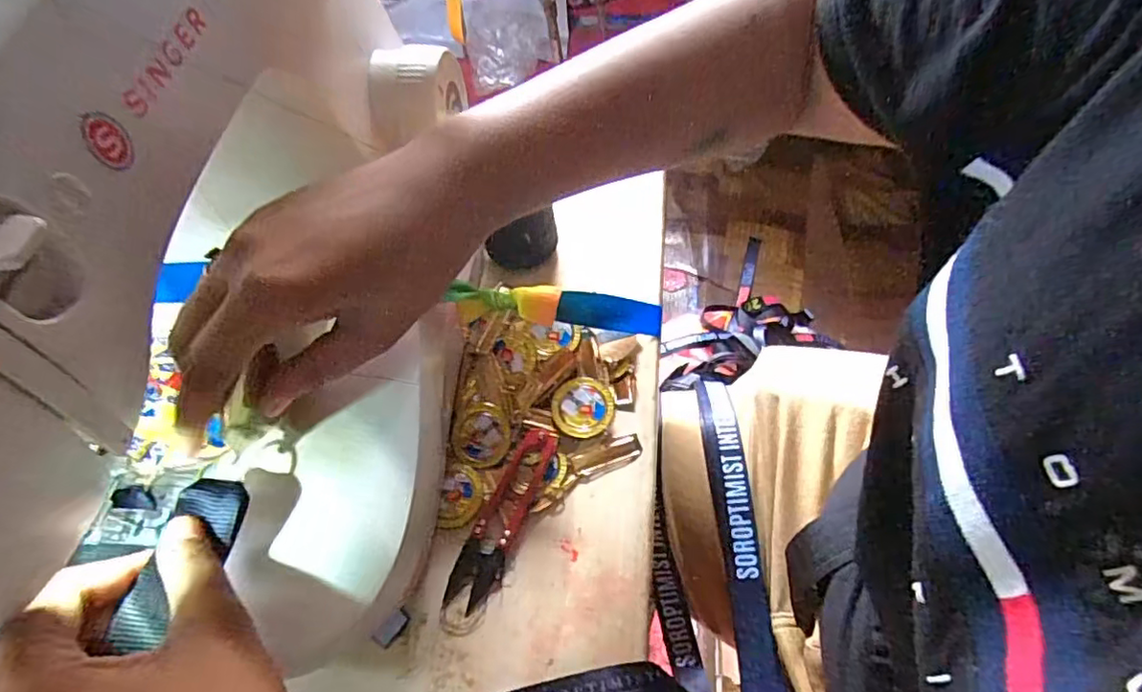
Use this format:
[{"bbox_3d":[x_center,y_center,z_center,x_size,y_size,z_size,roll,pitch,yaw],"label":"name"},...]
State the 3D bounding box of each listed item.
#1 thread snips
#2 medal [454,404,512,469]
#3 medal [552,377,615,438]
[{"bbox_3d":[-0.038,0.093,0.340,0.024,0.013,0.105,20,62,12],"label":"thread snips"},{"bbox_3d":[-0.054,0.053,0.364,0.035,0.004,0.037,3,80,15],"label":"medal"},{"bbox_3d":[0.008,0.037,0.370,0.036,0.004,0.037,3,67,1],"label":"medal"}]

